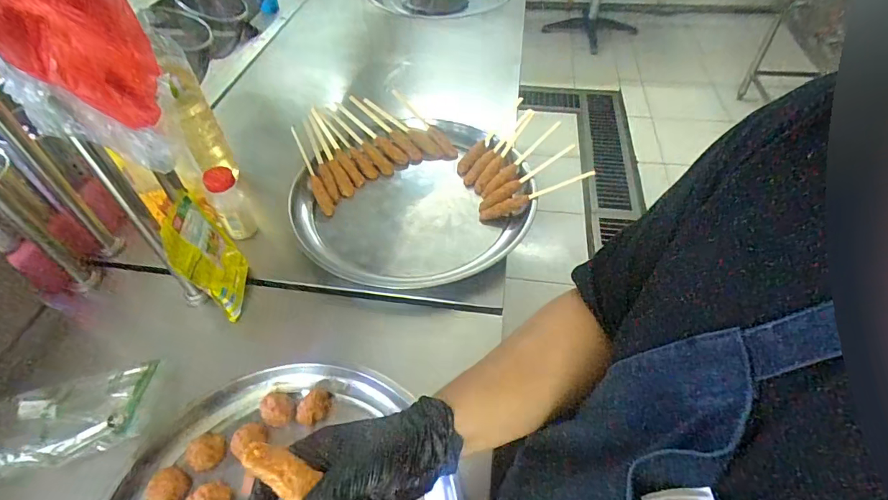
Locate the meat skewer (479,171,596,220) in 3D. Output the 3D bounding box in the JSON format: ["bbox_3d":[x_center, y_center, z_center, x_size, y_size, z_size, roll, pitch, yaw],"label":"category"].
[{"bbox_3d":[0.161,-0.099,0.794,0.204,0.020,0.028,-21,49,12],"label":"meat skewer"}]

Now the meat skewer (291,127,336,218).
[{"bbox_3d":[-0.252,-0.152,0.856,0.027,0.016,0.217,-21,65,-17],"label":"meat skewer"}]

